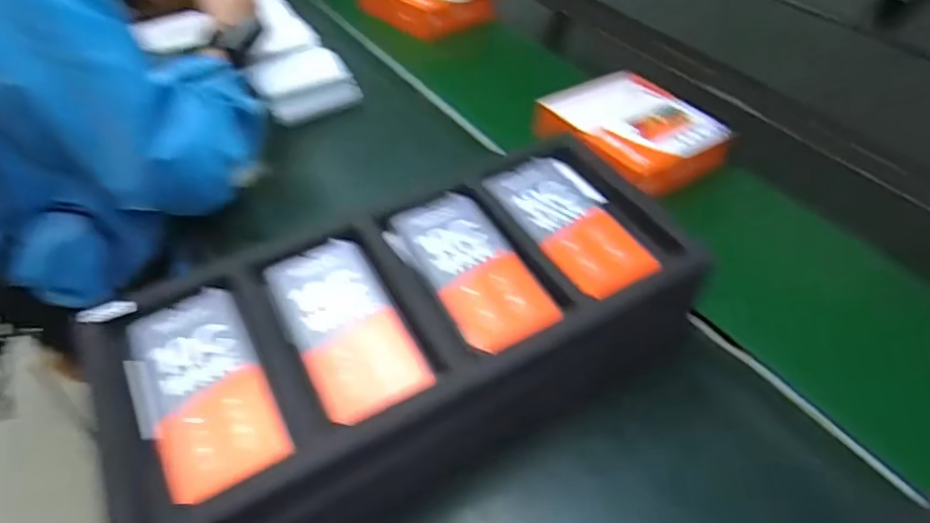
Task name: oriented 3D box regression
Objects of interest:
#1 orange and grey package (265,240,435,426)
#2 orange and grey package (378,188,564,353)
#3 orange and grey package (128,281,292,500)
[{"bbox_3d":[-0.099,0.048,0.469,0.080,0.013,0.172,-20,49,-22],"label":"orange and grey package"},{"bbox_3d":[0.002,0.001,0.506,0.088,0.012,0.176,-21,49,-23],"label":"orange and grey package"},{"bbox_3d":[-0.200,0.094,0.434,0.088,0.017,0.170,-21,49,-23],"label":"orange and grey package"}]

